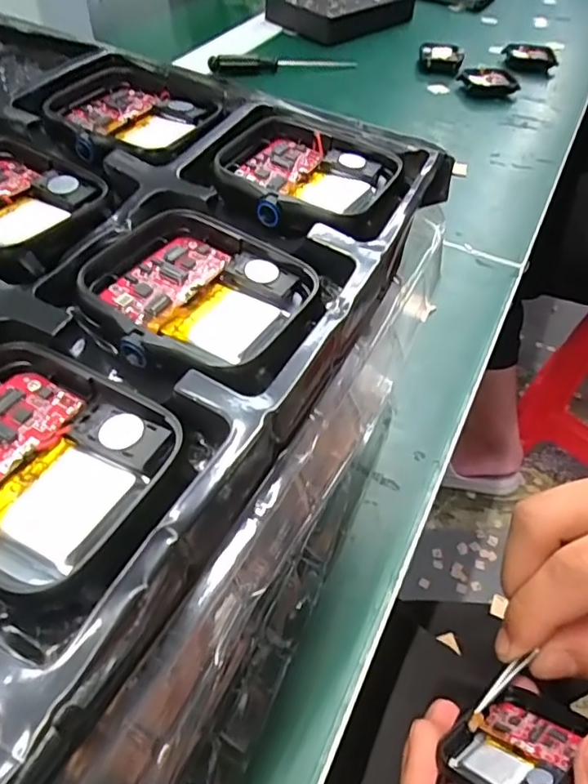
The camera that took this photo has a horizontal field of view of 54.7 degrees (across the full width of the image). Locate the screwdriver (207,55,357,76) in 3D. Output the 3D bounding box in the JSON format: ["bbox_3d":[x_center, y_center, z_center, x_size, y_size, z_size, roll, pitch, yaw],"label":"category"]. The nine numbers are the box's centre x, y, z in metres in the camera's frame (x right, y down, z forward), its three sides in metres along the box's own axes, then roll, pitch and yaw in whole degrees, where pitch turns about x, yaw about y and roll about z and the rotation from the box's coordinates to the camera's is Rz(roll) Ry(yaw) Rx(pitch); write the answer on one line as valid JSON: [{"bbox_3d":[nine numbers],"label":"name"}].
[{"bbox_3d":[-0.008,-0.290,0.499,0.131,0.015,0.015,-11,50,-12],"label":"screwdriver"}]

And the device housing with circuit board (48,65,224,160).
[{"bbox_3d":[-0.046,-0.080,0.160,0.043,0.008,0.038,22,51,16],"label":"device housing with circuit board"}]

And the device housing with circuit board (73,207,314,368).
[{"bbox_3d":[-0.020,-0.023,0.120,0.043,0.007,0.044,17,48,14],"label":"device housing with circuit board"}]

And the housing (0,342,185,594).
[{"bbox_3d":[-0.045,0.010,0.093,0.043,0.007,0.037,25,51,21],"label":"housing"}]

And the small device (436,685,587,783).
[{"bbox_3d":[0.070,0.112,0.178,0.045,0.007,0.037,-20,11,-38],"label":"small device"}]

